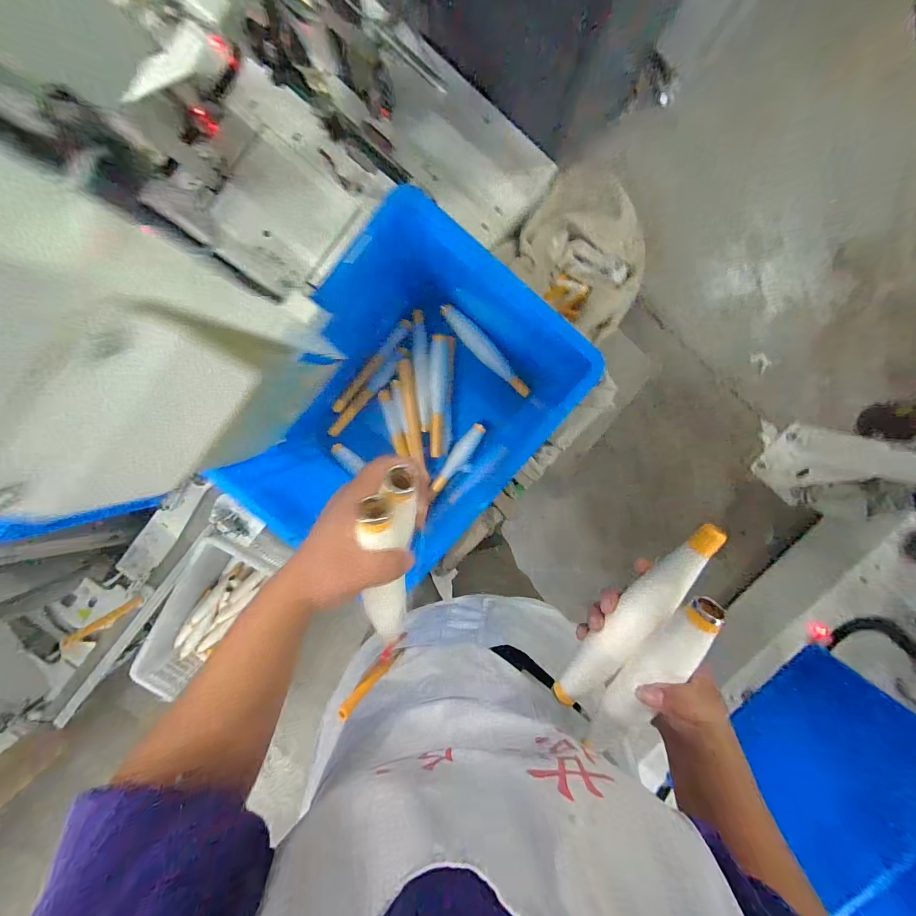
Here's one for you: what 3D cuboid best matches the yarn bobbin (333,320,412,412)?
[{"bbox_3d":[-0.152,-0.162,0.682,0.021,0.025,0.199,41,97,-4],"label":"yarn bobbin"}]

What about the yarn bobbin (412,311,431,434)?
[{"bbox_3d":[-0.062,-0.149,0.666,0.025,0.021,0.200,-2,98,2],"label":"yarn bobbin"}]

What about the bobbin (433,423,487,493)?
[{"bbox_3d":[-0.001,0.000,0.700,0.031,0.022,0.141,33,98,-3],"label":"bobbin"}]

